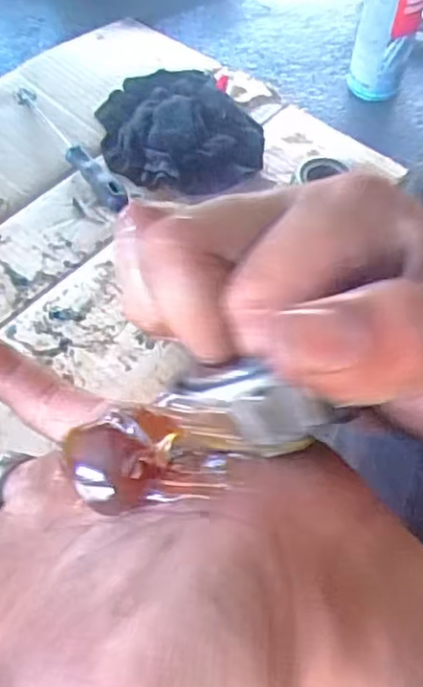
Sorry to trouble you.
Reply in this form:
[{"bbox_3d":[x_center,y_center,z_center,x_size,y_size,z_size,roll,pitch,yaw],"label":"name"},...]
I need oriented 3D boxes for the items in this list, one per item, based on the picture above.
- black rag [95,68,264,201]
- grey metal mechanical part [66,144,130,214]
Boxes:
[{"bbox_3d":[-0.037,-0.238,0.738,0.164,0.027,0.169,-20,59,-13],"label":"black rag"},{"bbox_3d":[-0.121,-0.176,0.702,0.020,0.029,0.093,-33,63,-19],"label":"grey metal mechanical part"}]

